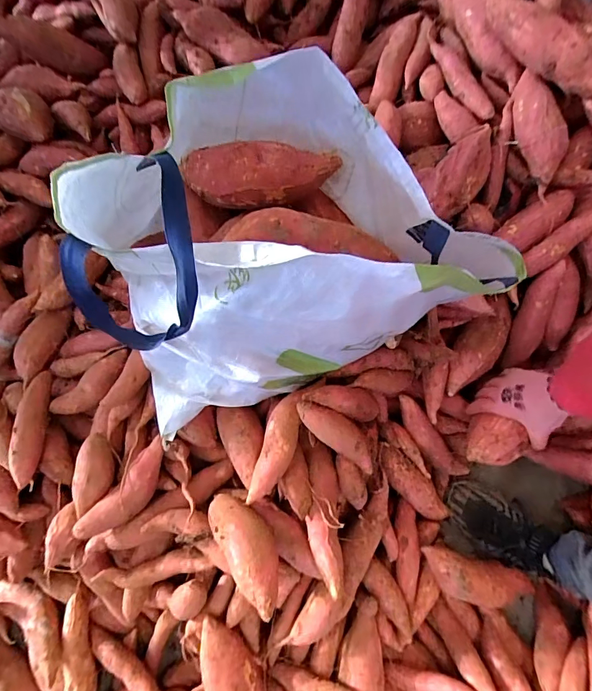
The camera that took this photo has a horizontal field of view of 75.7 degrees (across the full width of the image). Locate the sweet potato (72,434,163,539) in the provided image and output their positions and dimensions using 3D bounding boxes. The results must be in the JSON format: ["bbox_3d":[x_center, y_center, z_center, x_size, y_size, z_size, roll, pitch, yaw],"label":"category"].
[{"bbox_3d":[-0.226,0.200,0.522,0.046,0.040,0.148,34,76,12],"label":"sweet potato"}]

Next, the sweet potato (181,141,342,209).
[{"bbox_3d":[-0.049,-0.200,0.444,0.193,0.067,0.065,6,72,4],"label":"sweet potato"}]

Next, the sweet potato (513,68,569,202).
[{"bbox_3d":[0.354,-0.322,0.561,0.053,0.046,0.193,-4,72,1],"label":"sweet potato"}]

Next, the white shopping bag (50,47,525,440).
[{"bbox_3d":[-0.018,-0.128,0.453,0.448,0.259,0.300,-19,72,-4],"label":"white shopping bag"}]

